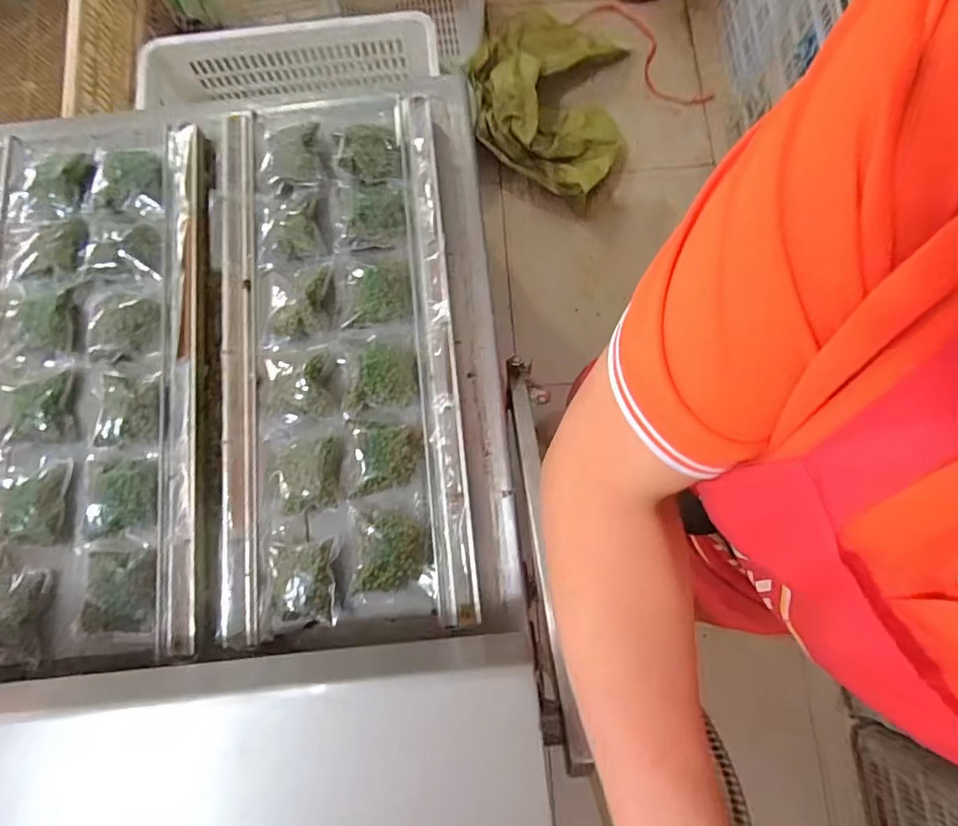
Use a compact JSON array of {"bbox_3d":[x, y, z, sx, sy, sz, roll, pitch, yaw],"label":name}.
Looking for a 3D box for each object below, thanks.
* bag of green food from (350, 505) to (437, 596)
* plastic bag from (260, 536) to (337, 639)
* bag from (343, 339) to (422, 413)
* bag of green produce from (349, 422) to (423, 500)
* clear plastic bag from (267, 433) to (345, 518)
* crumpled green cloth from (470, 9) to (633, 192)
[{"bbox_3d":[-0.086,0.137,0.537,0.084,0.029,0.081,1,79,2],"label":"bag of green food"},{"bbox_3d":[-0.181,0.172,0.530,0.076,0.038,0.087,-3,78,1],"label":"plastic bag"},{"bbox_3d":[-0.104,-0.043,0.573,0.073,0.021,0.075,-4,78,1],"label":"bag"},{"bbox_3d":[-0.096,0.043,0.559,0.073,0.022,0.078,-6,78,0],"label":"bag of green produce"},{"bbox_3d":[-0.184,0.061,0.556,0.077,0.033,0.081,-6,78,0],"label":"clear plastic bag"},{"bbox_3d":[0.196,-0.926,1.491,0.409,0.175,0.640,8,79,3],"label":"crumpled green cloth"}]

